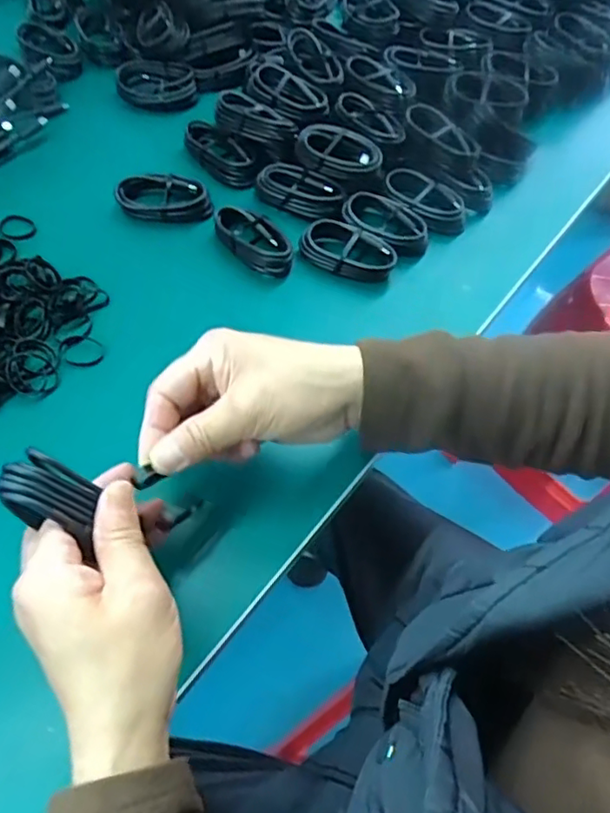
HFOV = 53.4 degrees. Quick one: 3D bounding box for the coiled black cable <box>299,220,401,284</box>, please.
[{"bbox_3d":[0.034,-0.123,0.474,0.074,0.022,0.035,21,61,7],"label":"coiled black cable"}]

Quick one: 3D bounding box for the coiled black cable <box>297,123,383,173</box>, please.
[{"bbox_3d":[0.028,-0.211,0.504,0.067,0.028,0.039,4,60,-2],"label":"coiled black cable"}]

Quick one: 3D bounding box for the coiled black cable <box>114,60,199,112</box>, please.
[{"bbox_3d":[-0.137,-0.296,0.555,0.071,0.019,0.043,12,60,2],"label":"coiled black cable"}]

